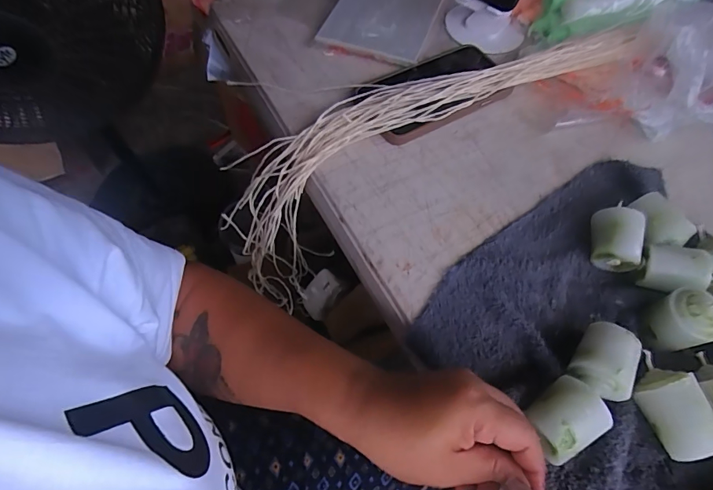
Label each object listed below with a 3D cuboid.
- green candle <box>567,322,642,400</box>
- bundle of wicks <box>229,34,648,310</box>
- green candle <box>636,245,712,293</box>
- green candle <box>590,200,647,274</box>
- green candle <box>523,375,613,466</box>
[{"bbox_3d":[0.166,0.078,0.275,0.036,0.035,0.046,30,64,14],"label":"green candle"},{"bbox_3d":[0.086,-0.096,0.495,0.391,0.253,0.075,-23,64,-15],"label":"bundle of wicks"},{"bbox_3d":[0.243,0.020,0.315,0.043,0.031,0.033,5,61,1],"label":"green candle"},{"bbox_3d":[0.207,-0.006,0.325,0.033,0.035,0.043,11,61,4],"label":"green candle"},{"bbox_3d":[0.129,0.110,0.256,0.043,0.034,0.035,-30,66,-18],"label":"green candle"}]

